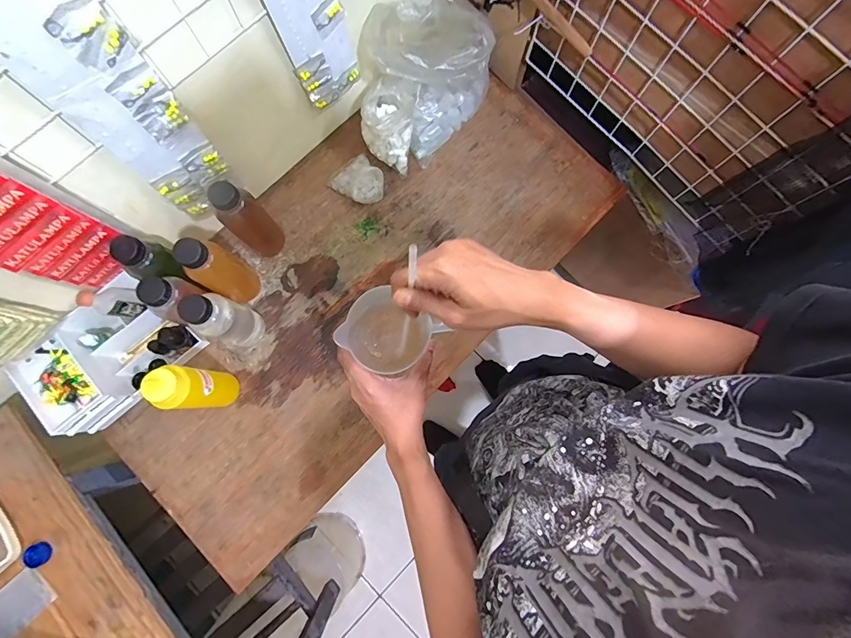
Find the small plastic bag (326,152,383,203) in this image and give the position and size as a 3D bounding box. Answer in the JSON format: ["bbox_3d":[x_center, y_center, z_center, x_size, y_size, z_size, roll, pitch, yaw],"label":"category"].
[{"bbox_3d":[-0.126,-0.258,0.777,0.087,0.034,0.100,-39,82,-8],"label":"small plastic bag"}]

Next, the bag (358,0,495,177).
[{"bbox_3d":[-0.008,-0.412,0.719,0.218,0.218,0.224,9,79,1],"label":"bag"}]

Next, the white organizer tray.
[{"bbox_3d":[-0.519,0.059,0.679,0.219,0.098,0.150,-43,83,-8],"label":"white organizer tray"}]

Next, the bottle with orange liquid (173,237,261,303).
[{"bbox_3d":[-0.321,-0.075,0.648,0.051,0.195,0.066,32,80,5],"label":"bottle with orange liquid"}]

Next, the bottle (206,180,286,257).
[{"bbox_3d":[-0.282,-0.153,0.677,0.062,0.197,0.051,-41,82,-8],"label":"bottle"}]

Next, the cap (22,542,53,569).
[{"bbox_3d":[-0.554,0.337,0.589,0.033,0.008,0.031,0,79,-1],"label":"cap"}]

